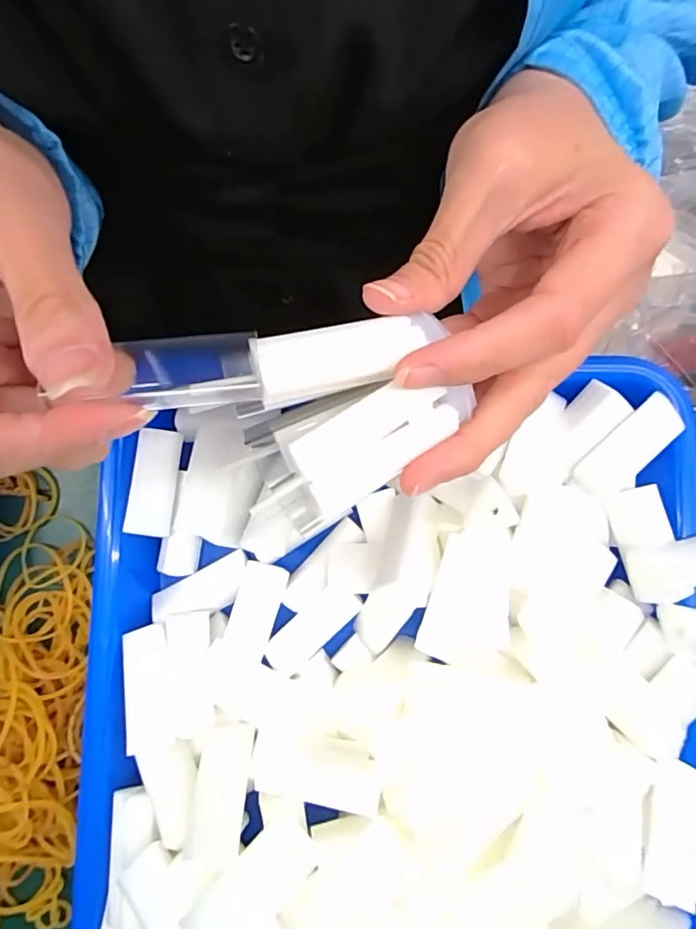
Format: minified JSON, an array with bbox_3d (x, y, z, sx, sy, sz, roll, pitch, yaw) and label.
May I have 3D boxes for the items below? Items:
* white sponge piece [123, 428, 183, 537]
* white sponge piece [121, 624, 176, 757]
[{"bbox_3d":[-0.083,0.007,0.224,0.018,0.005,0.045,4,85,1],"label":"white sponge piece"},{"bbox_3d":[-0.081,0.090,0.211,0.016,0.009,0.046,-10,85,0],"label":"white sponge piece"}]

